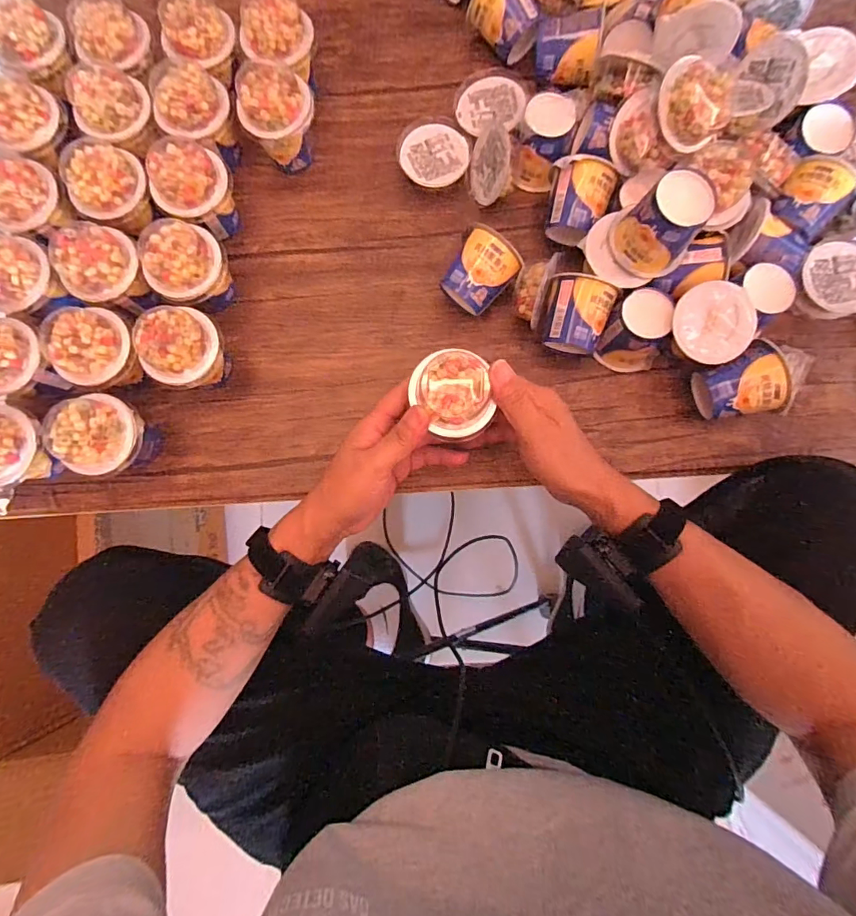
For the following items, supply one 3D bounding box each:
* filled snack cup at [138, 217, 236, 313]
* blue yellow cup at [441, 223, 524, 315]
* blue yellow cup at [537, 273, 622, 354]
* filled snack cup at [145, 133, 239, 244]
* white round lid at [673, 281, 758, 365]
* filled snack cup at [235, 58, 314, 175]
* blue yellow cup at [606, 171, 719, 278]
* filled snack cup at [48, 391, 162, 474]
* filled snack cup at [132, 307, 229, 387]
[{"bbox_3d":[-0.221,-0.174,0.435,0.072,0.072,0.066,0,82,1],"label":"filled snack cup"},{"bbox_3d":[0.050,-0.173,0.440,0.059,0.057,0.064,39,84,6],"label":"blue yellow cup"},{"bbox_3d":[0.135,-0.131,0.436,0.059,0.058,0.058,19,83,3],"label":"blue yellow cup"},{"bbox_3d":[-0.219,-0.251,0.442,0.069,0.077,0.065,0,82,1],"label":"filled snack cup"},{"bbox_3d":[0.248,-0.117,0.400,0.065,0.004,0.065,1,95,12],"label":"white round lid"},{"bbox_3d":[-0.145,-0.330,0.452,0.066,0.077,0.061,0,82,1],"label":"filled snack cup"},{"bbox_3d":[0.193,-0.194,0.381,0.067,0.065,0.059,38,84,6],"label":"blue yellow cup"},{"bbox_3d":[-0.283,-0.018,0.416,0.065,0.072,0.064,0,82,1],"label":"filled snack cup"},{"bbox_3d":[-0.219,-0.095,0.426,0.059,0.078,0.067,29,83,5],"label":"filled snack cup"}]

